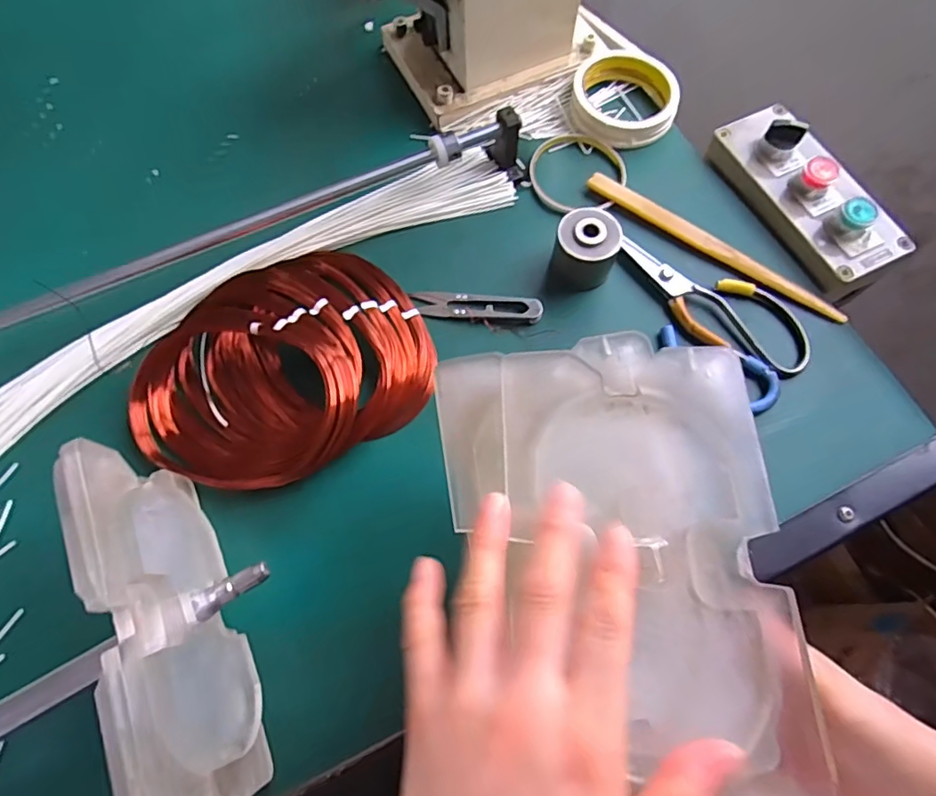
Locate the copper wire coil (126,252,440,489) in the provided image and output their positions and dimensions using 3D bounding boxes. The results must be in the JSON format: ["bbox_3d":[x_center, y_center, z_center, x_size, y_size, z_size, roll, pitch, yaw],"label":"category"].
[{"bbox_3d":[-0.136,-0.026,0.389,0.207,0.032,0.163,-28,70,-9],"label":"copper wire coil"}]

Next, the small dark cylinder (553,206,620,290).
[{"bbox_3d":[0.091,-0.114,0.417,0.046,0.043,0.044,5,69,4],"label":"small dark cylinder"}]

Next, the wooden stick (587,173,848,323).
[{"bbox_3d":[0.195,-0.123,0.432,0.221,0.009,0.016,35,73,14],"label":"wooden stick"}]

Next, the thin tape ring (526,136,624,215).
[{"bbox_3d":[0.095,-0.197,0.463,0.082,0.008,0.084,-1,68,2],"label":"thin tape ring"}]

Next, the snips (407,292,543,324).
[{"bbox_3d":[0.006,-0.069,0.415,0.100,0.007,0.022,4,69,4],"label":"snips"}]

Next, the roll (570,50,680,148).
[{"bbox_3d":[0.140,-0.268,0.480,0.091,0.024,0.087,-1,68,2],"label":"roll"}]

